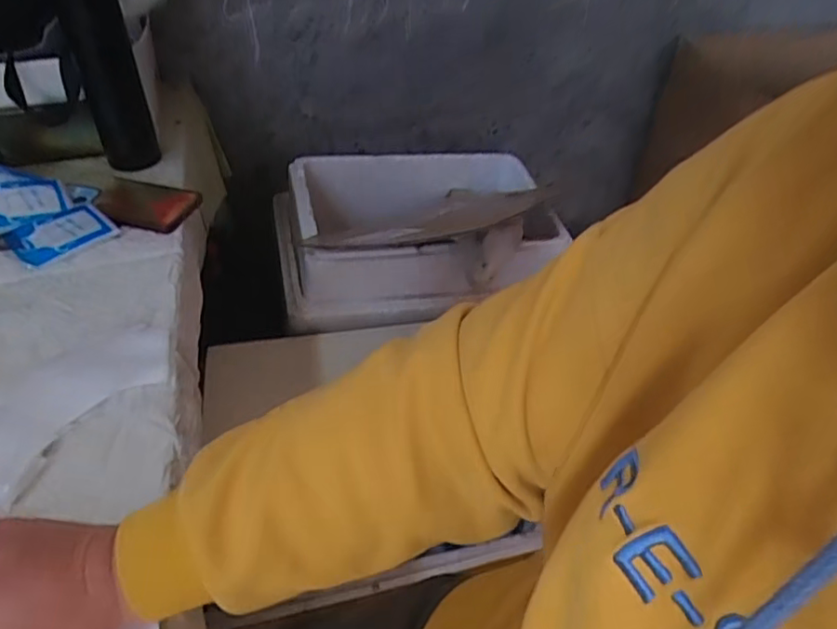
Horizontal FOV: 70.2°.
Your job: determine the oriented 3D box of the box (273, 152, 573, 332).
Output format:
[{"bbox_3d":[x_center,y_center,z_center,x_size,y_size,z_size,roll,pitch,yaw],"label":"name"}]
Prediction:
[{"bbox_3d":[-0.005,-0.155,1.027,0.463,0.161,0.395,-9,46,-10],"label":"box"}]

